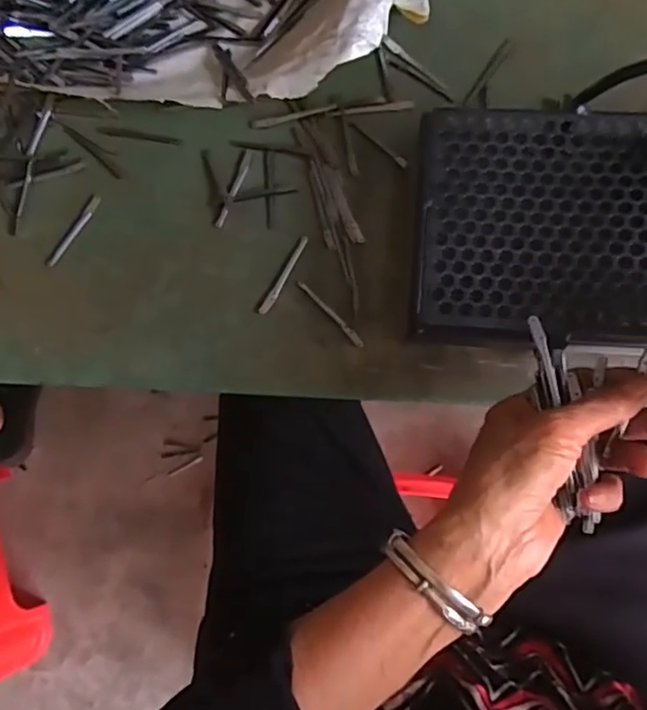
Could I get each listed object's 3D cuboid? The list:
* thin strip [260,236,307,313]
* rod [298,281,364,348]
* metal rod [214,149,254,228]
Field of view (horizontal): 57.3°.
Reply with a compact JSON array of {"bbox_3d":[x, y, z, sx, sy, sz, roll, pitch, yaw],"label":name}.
[{"bbox_3d":[-0.030,-0.060,0.447,0.007,0.004,0.066,29,85,7],"label":"thin strip"},{"bbox_3d":[0.005,-0.031,0.440,0.006,0.004,0.068,-43,82,-3],"label":"rod"},{"bbox_3d":[-0.069,-0.130,0.460,0.008,0.005,0.066,21,84,6],"label":"metal rod"}]

